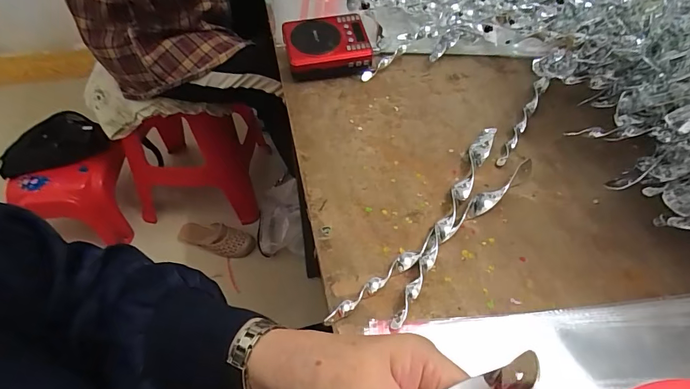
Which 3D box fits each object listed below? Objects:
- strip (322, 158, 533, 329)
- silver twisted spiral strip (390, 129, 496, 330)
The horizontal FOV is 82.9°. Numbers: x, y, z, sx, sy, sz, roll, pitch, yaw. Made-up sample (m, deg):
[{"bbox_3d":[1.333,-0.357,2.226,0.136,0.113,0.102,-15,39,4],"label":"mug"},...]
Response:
[{"bbox_3d":[0.099,0.036,0.392,0.289,0.015,0.019,-29,56,-25],"label":"strip"},{"bbox_3d":[0.113,0.015,0.410,0.020,0.016,0.289,23,52,17],"label":"silver twisted spiral strip"}]

